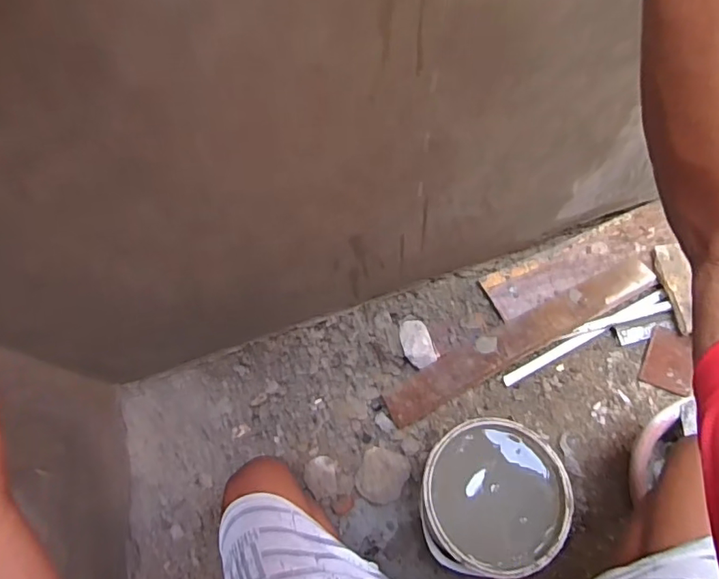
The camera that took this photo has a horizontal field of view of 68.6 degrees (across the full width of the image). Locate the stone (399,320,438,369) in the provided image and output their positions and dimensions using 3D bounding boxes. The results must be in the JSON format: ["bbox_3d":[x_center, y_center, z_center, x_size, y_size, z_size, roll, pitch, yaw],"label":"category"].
[{"bbox_3d":[0.097,0.093,0.891,0.053,0.052,0.084,-18,71,-5],"label":"stone"}]

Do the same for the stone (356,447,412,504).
[{"bbox_3d":[0.036,0.294,0.828,0.075,0.052,0.080,18,72,8],"label":"stone"}]

